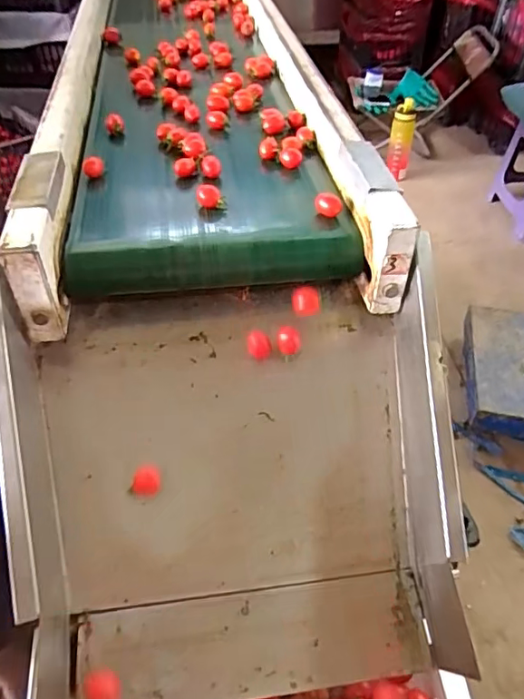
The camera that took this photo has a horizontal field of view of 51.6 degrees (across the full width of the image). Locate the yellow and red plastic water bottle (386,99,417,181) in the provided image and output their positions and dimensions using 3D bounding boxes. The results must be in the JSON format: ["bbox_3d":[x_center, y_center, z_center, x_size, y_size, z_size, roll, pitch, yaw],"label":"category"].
[{"bbox_3d":[0.424,-0.636,1.663,0.069,0.227,0.065,9,42,12],"label":"yellow and red plastic water bottle"}]

